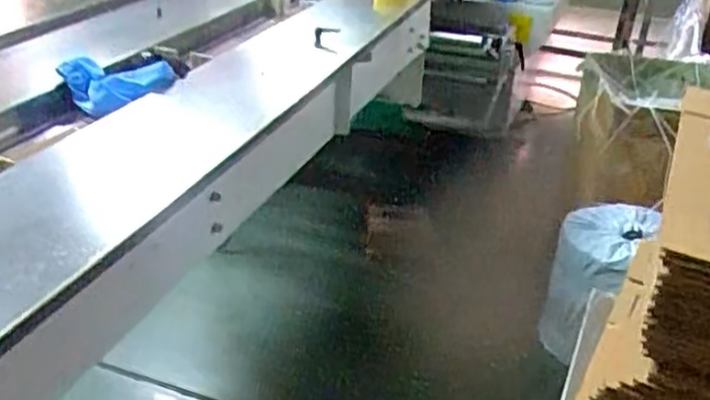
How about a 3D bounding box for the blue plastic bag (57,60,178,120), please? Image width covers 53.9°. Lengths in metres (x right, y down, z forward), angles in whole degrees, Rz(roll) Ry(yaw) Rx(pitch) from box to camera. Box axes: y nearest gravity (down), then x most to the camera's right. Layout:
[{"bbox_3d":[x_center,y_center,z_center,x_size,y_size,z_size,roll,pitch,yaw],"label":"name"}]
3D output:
[{"bbox_3d":[-0.382,-0.179,1.100,0.181,0.025,0.105,1,58,7],"label":"blue plastic bag"}]

